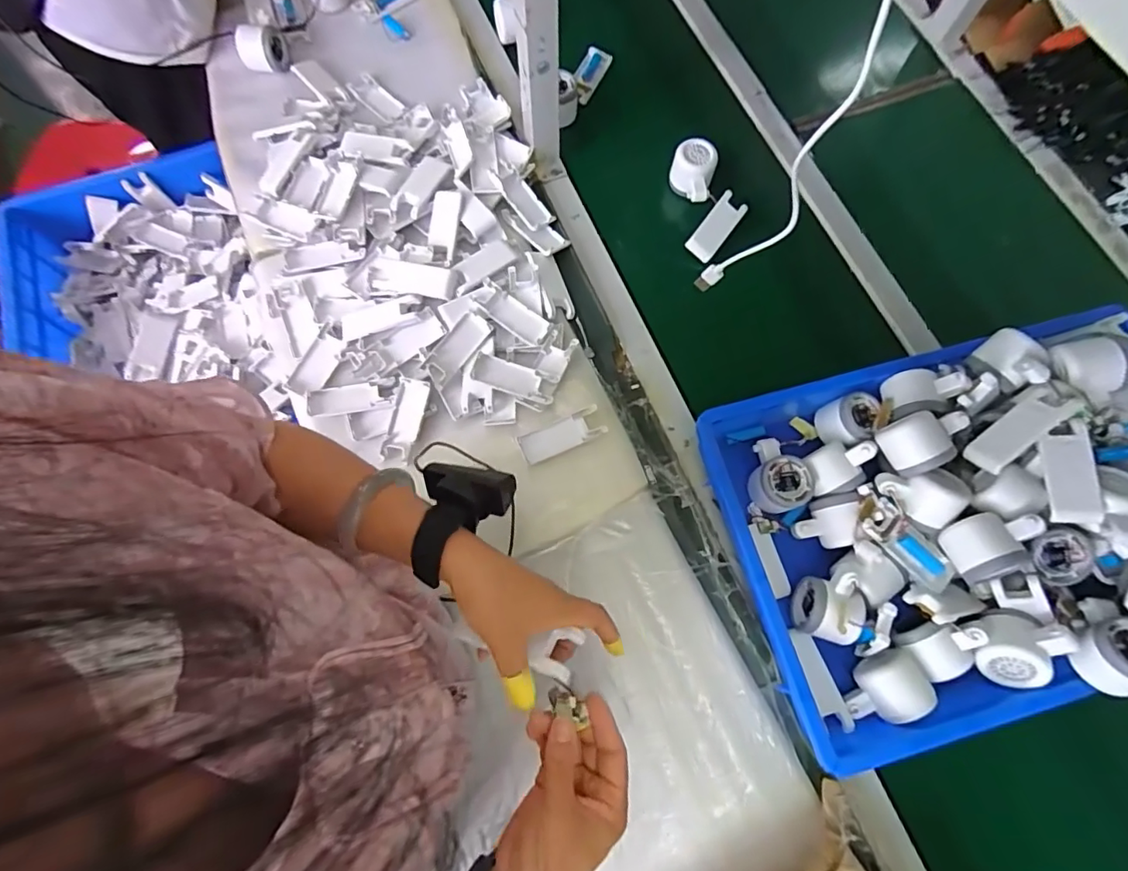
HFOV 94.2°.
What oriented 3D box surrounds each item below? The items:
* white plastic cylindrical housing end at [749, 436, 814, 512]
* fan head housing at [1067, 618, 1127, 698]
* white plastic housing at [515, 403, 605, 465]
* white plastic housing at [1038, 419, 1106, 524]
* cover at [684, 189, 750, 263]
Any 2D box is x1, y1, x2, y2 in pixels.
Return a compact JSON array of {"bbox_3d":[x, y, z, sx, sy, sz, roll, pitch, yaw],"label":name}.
[{"bbox_3d":[0.243,0.044,0.597,0.057,0.036,0.082,-5,74,-2],"label":"white plastic cylindrical housing end"},{"bbox_3d":[0.520,0.206,0.489,0.061,0.054,0.058,-7,51,8],"label":"fan head housing"},{"bbox_3d":[-0.003,-0.001,0.627,0.101,0.009,0.038,-24,75,-8],"label":"white plastic housing"},{"bbox_3d":[0.487,0.035,0.506,0.038,0.014,0.097,-6,67,34],"label":"white plastic housing"},{"bbox_3d":[0.209,-0.285,0.720,0.045,0.007,0.098,37,86,-21],"label":"cover"}]

